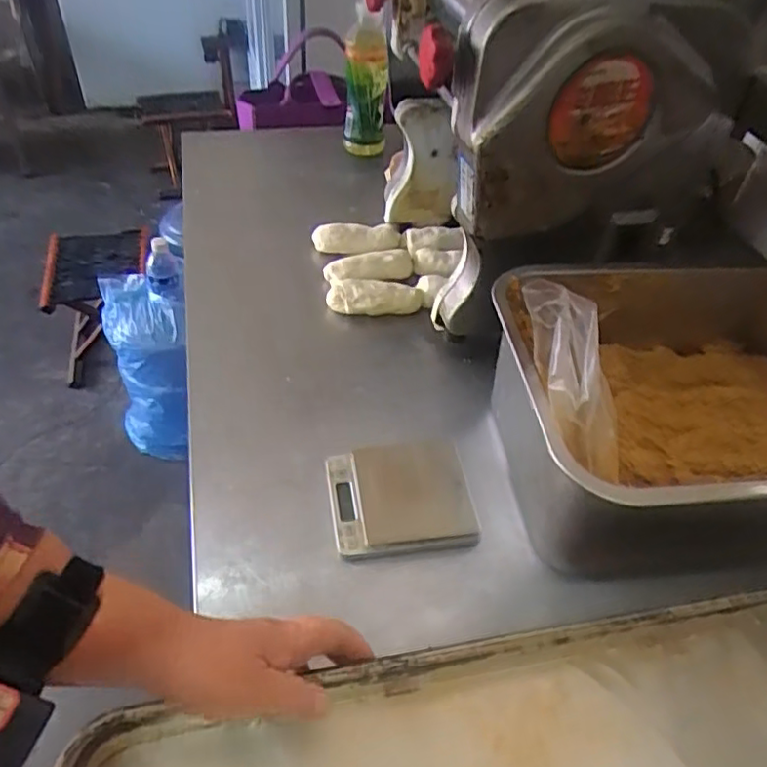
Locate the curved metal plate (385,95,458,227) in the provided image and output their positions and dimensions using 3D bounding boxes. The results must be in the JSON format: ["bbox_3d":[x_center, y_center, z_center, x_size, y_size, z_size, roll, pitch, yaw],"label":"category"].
[{"bbox_3d":[0.057,-0.286,0.847,0.110,0.177,0.043,8,46,3],"label":"curved metal plate"}]

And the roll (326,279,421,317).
[{"bbox_3d":[-0.011,-0.106,0.766,0.112,0.031,0.038,-5,47,-10],"label":"roll"}]

